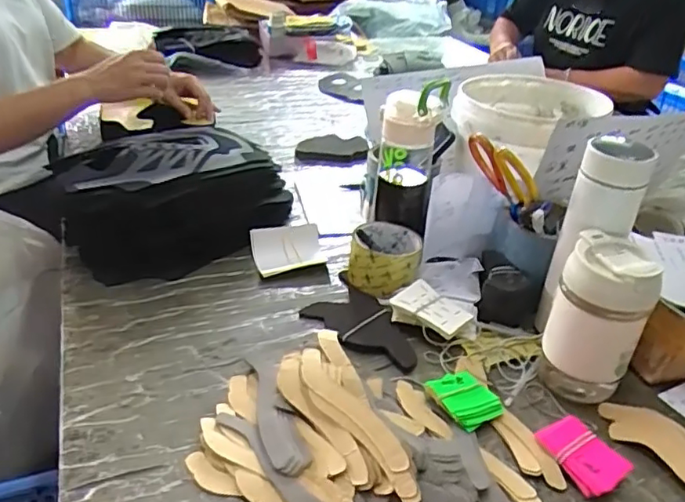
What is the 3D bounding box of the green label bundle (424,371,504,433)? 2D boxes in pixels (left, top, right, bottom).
[{"bbox_3d":[0.116,0.142,0.552,0.060,0.016,0.062,-19,39,-32],"label":"green label bundle"}]

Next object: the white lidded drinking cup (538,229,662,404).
[{"bbox_3d":[0.241,0.067,0.557,0.073,0.149,0.073,5,32,3],"label":"white lidded drinking cup"}]

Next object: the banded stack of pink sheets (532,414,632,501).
[{"bbox_3d":[0.209,0.179,0.504,0.047,0.019,0.071,-16,37,-29],"label":"banded stack of pink sheets"}]

